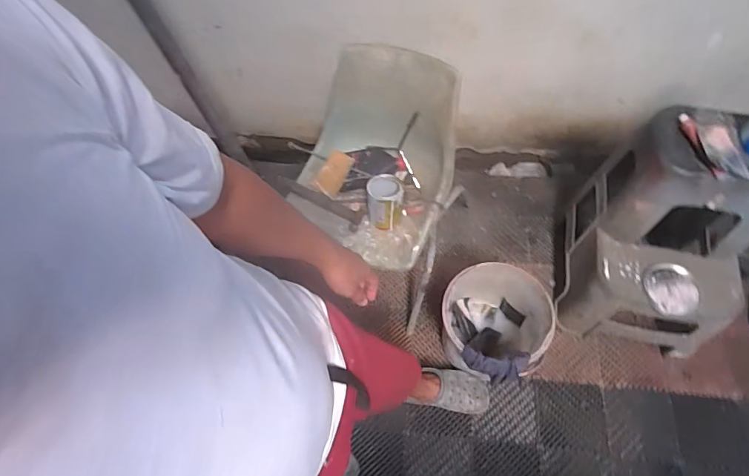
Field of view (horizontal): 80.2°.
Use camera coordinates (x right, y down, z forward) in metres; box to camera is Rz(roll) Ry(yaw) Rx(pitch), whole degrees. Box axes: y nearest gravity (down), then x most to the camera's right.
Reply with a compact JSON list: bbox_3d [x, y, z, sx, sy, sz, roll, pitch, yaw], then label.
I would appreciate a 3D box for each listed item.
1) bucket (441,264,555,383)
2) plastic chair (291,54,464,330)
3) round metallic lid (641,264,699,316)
[{"bbox_3d":[0.360,0.276,1.375,0.299,0.321,0.269,14,64,11],"label":"bucket"},{"bbox_3d":[0.005,-0.163,1.423,0.483,0.614,0.541,19,65,14],"label":"plastic chair"},{"bbox_3d":[0.835,0.142,1.248,0.138,0.028,0.147,2,62,5],"label":"round metallic lid"}]

